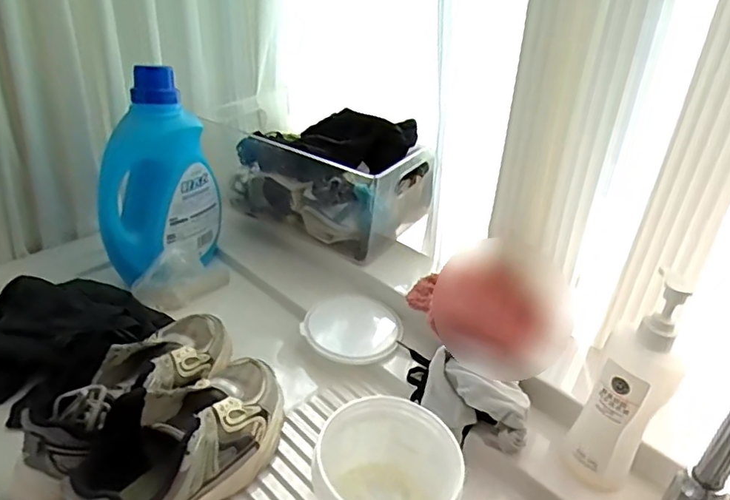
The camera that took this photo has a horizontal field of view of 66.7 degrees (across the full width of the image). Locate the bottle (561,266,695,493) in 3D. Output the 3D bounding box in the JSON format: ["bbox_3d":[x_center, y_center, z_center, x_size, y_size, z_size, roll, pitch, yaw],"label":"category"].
[{"bbox_3d":[0.231,0.121,0.488,0.058,0.213,0.044,17,36,19],"label":"bottle"}]

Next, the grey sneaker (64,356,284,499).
[{"bbox_3d":[-0.162,0.178,0.482,0.089,0.107,0.239,22,38,26],"label":"grey sneaker"}]

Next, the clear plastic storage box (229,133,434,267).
[{"bbox_3d":[-0.059,-0.107,0.808,0.272,0.123,0.157,23,39,27],"label":"clear plastic storage box"}]

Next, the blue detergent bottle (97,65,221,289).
[{"bbox_3d":[-0.265,-0.090,0.706,0.073,0.233,0.148,19,37,22],"label":"blue detergent bottle"}]

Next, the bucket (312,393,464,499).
[{"bbox_3d":[0.019,0.202,0.472,0.110,0.086,0.123,8,34,6],"label":"bucket"}]

